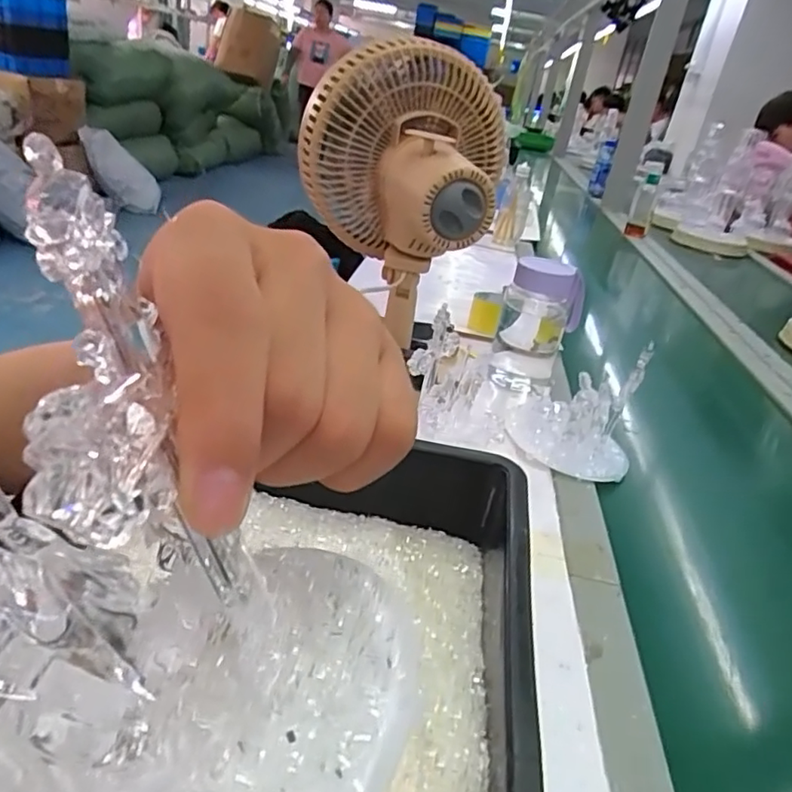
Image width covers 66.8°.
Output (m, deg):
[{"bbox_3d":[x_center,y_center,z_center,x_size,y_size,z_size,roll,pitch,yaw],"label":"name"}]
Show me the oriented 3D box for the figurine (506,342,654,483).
[{"bbox_3d":[0.182,0.011,0.599,0.123,0.100,0.130,16,27,10],"label":"figurine"}]

